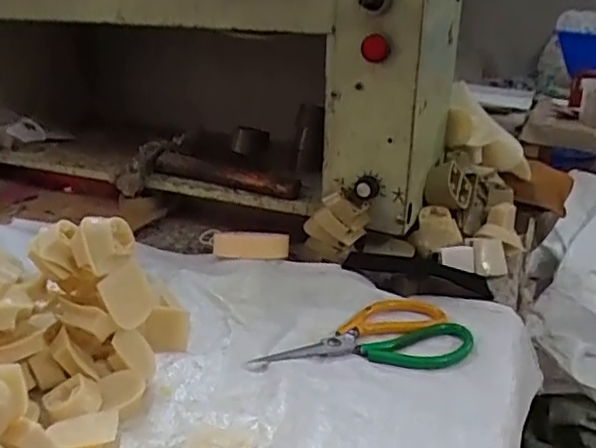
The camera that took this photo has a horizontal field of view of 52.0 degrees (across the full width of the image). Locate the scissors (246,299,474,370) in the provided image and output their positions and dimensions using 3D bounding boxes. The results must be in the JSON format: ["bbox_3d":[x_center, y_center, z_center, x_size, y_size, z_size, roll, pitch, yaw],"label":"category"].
[{"bbox_3d":[0.058,0.096,0.548,0.188,0.009,0.101,1,21,-6],"label":"scissors"}]

